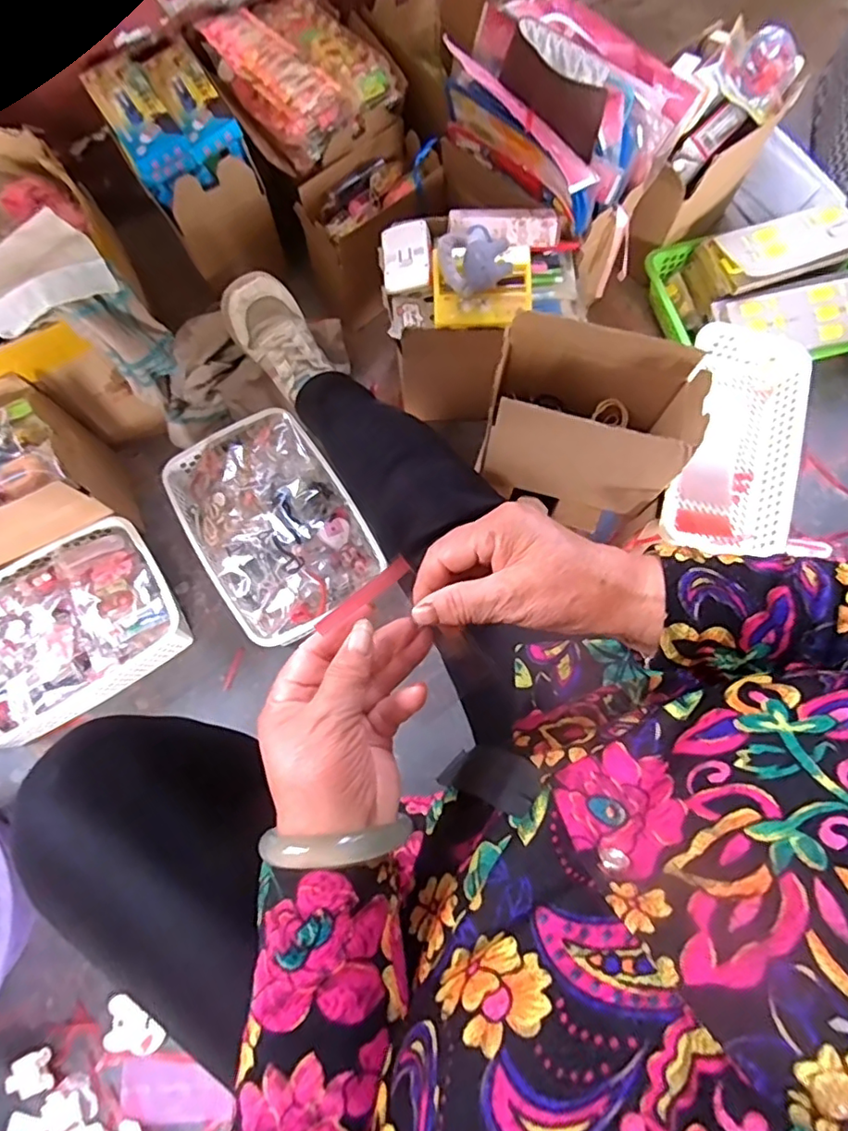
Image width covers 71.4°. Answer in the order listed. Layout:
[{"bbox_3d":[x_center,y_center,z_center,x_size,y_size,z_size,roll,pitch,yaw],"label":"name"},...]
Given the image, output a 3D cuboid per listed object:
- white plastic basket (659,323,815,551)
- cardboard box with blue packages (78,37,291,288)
[{"bbox_3d":[0.351,-0.144,0.672,0.126,0.056,0.279,16,74,5],"label":"white plastic basket"},{"bbox_3d":[-0.334,-0.567,0.833,0.146,0.198,0.245,-30,76,-9],"label":"cardboard box with blue packages"}]

